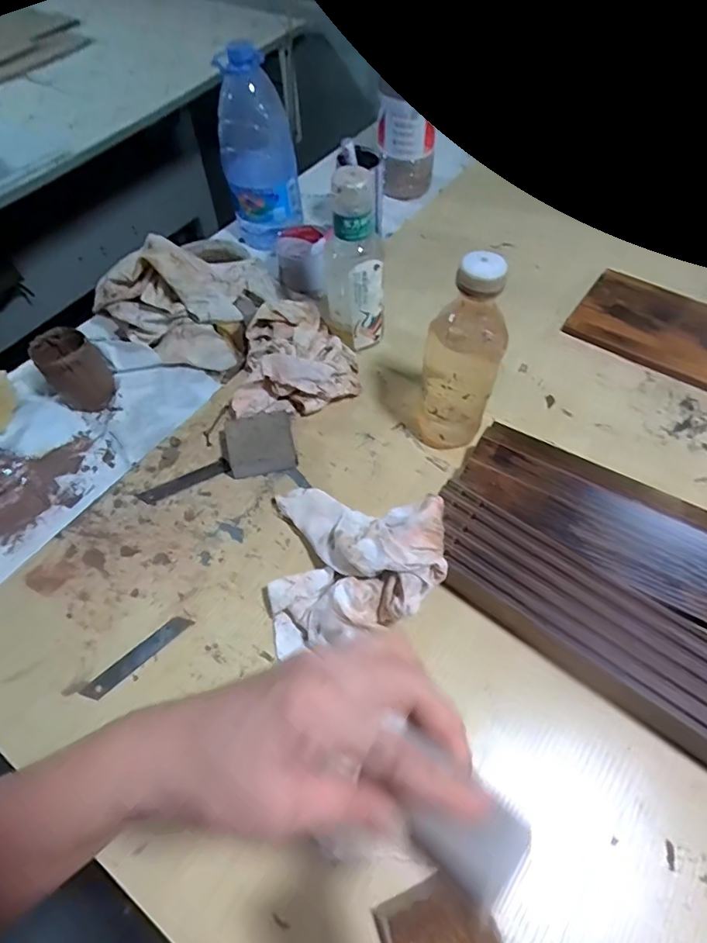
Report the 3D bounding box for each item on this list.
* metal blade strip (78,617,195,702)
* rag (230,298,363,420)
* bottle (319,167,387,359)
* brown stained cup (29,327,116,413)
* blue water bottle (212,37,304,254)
[{"bbox_3d":[-0.186,0.159,0.468,0.098,0.004,0.018,-38,63,-21],"label":"metal blade strip"},{"bbox_3d":[-0.066,-0.143,0.639,0.136,0.051,0.159,-3,56,0],"label":"rag"},{"bbox_3d":[-0.003,-0.224,0.600,0.070,0.206,0.055,-3,56,0],"label":"bottle"},{"bbox_3d":[-0.325,-0.119,0.633,0.064,0.080,0.064,-1,56,1],"label":"brown stained cup"},{"bbox_3d":[-0.129,-0.424,0.745,0.094,0.245,0.081,-12,57,-6],"label":"blue water bottle"}]

